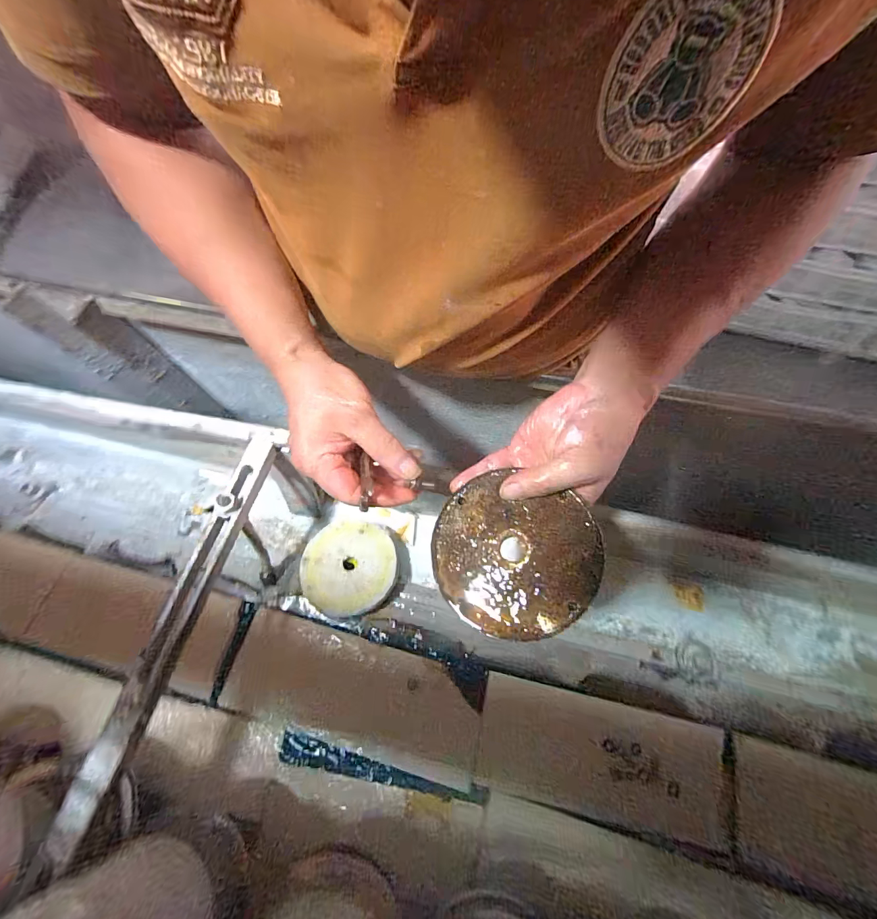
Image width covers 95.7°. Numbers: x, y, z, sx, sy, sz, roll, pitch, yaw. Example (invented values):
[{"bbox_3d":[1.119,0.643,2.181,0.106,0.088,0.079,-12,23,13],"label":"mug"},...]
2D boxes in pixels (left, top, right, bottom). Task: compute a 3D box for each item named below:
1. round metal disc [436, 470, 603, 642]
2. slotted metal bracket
[{"bbox_3d":[0.053,0.071,0.296,0.121,0.004,0.111,-6,71,17],"label":"round metal disc"},{"bbox_3d":[-0.235,0.133,0.366,0.031,0.029,0.366,11,66,7],"label":"slotted metal bracket"}]

